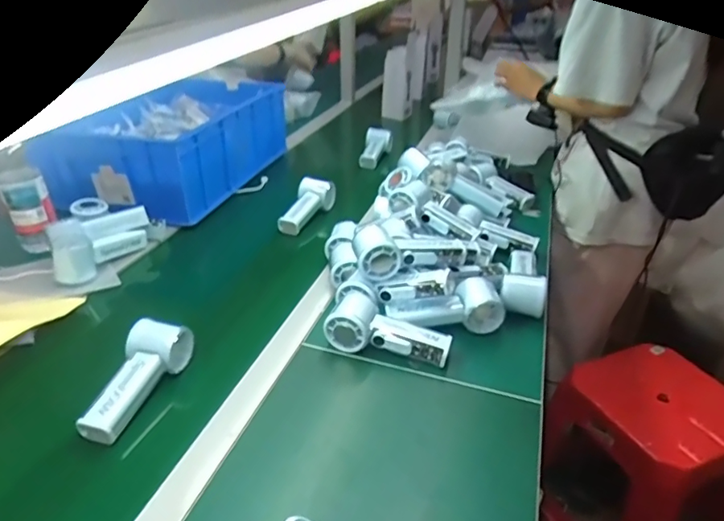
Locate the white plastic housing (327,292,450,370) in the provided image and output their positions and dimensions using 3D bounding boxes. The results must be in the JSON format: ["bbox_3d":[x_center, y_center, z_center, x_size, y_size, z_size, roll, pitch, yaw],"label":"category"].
[{"bbox_3d":[0.033,0.087,0.638,0.148,0.056,0.047,17,32,3],"label":"white plastic housing"}]

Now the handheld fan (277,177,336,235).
[{"bbox_3d":[-0.106,-0.102,0.954,0.060,0.054,0.127,17,48,26],"label":"handheld fan"}]

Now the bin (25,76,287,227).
[{"bbox_3d":[-0.394,-0.266,1.122,0.331,0.139,0.532,9,32,14],"label":"bin"}]

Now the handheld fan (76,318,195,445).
[{"bbox_3d":[-0.249,0.127,0.568,0.060,0.041,0.144,5,31,9],"label":"handheld fan"}]

